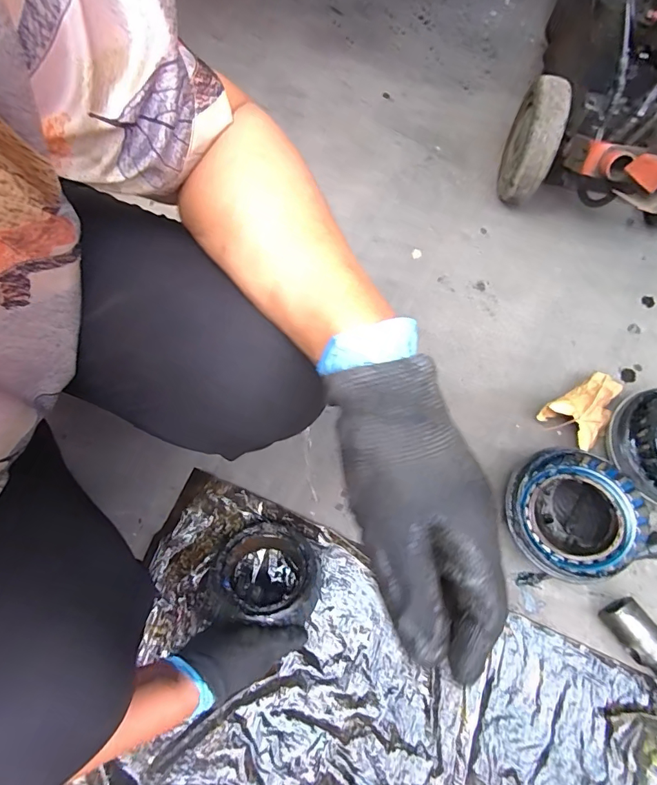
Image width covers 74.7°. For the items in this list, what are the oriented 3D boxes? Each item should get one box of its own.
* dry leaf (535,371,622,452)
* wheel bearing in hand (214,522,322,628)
[{"bbox_3d":[0.369,0.026,0.611,0.120,0.062,0.082,-35,74,-9],"label":"dry leaf"},{"bbox_3d":[-0.074,0.233,0.540,0.127,0.054,0.116,4,41,-4],"label":"wheel bearing in hand"}]

